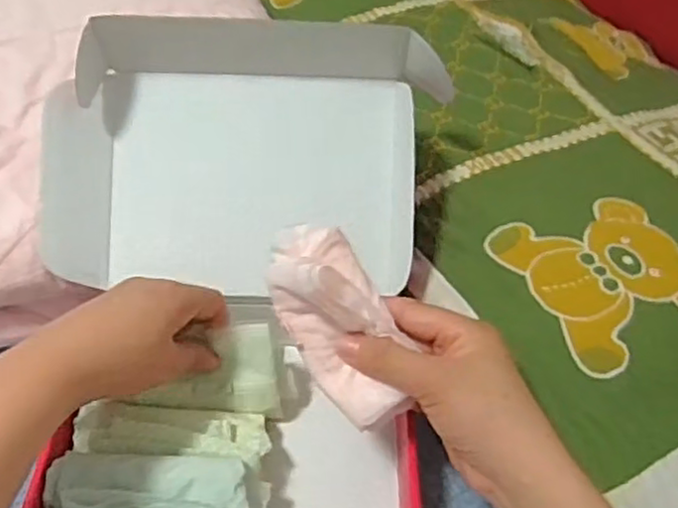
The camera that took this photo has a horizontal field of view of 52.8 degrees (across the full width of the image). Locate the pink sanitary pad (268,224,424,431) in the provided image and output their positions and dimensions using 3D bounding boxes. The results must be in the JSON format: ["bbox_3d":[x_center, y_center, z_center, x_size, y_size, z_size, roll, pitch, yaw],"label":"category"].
[{"bbox_3d":[0.000,0.036,0.358,0.044,0.106,0.039,-26,12,-28],"label":"pink sanitary pad"}]

